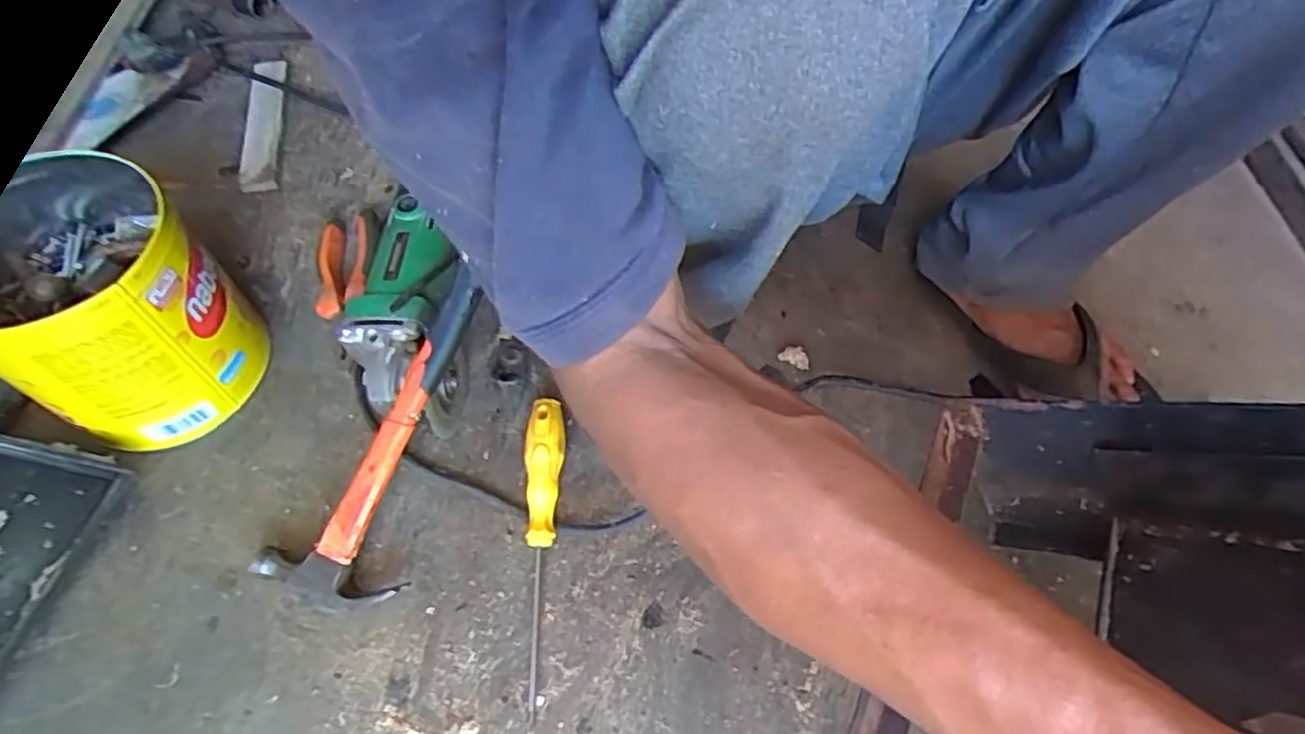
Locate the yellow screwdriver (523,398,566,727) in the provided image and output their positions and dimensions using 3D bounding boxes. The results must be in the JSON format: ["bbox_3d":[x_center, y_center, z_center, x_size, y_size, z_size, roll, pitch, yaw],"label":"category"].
[{"bbox_3d":[-0.081,0.122,0.484,0.028,0.034,0.213,1,57,-1],"label":"yellow screwdriver"}]

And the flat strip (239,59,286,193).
[{"bbox_3d":[-0.422,-0.268,0.755,0.040,0.008,0.221,-11,55,-10],"label":"flat strip"}]

